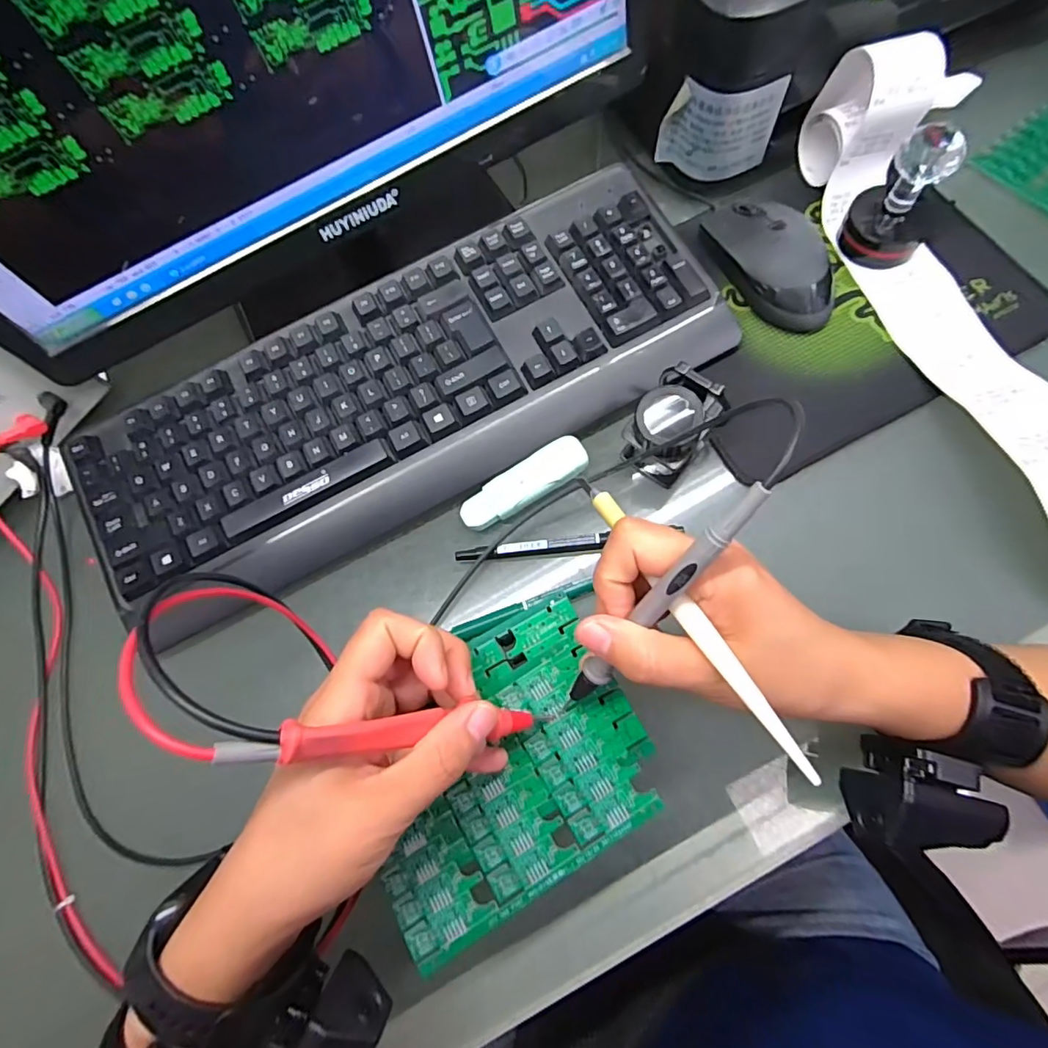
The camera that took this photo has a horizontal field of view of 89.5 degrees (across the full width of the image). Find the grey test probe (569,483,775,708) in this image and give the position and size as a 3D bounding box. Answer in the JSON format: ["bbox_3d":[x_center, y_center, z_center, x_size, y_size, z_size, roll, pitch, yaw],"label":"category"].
[{"bbox_3d":[0.050,0.038,0.217,0.012,0.142,0.017,38,37,10],"label":"grey test probe"}]

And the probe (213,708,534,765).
[{"bbox_3d":[-0.046,0.080,0.206,0.128,0.008,0.011,11,71,-39],"label":"probe"}]

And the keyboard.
[{"bbox_3d":[-0.081,-0.092,0.357,0.424,0.036,0.159,-28,76,-5],"label":"keyboard"}]

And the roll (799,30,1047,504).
[{"bbox_3d":[0.277,-0.142,0.325,0.070,0.060,0.380,-15,78,0],"label":"roll"}]

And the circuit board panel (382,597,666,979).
[{"bbox_3d":[-0.012,0.118,0.254,0.138,0.004,0.106,-32,71,-5],"label":"circuit board panel"}]

